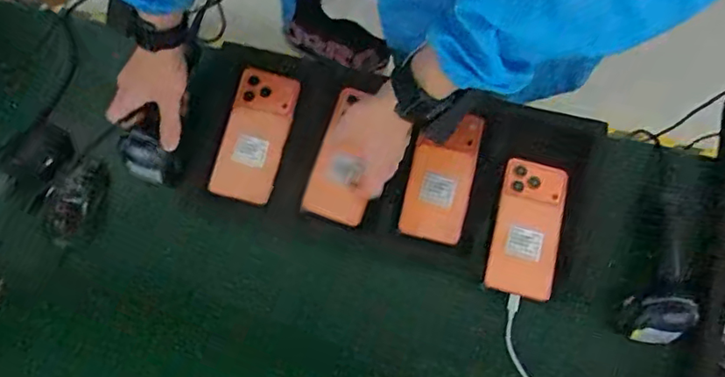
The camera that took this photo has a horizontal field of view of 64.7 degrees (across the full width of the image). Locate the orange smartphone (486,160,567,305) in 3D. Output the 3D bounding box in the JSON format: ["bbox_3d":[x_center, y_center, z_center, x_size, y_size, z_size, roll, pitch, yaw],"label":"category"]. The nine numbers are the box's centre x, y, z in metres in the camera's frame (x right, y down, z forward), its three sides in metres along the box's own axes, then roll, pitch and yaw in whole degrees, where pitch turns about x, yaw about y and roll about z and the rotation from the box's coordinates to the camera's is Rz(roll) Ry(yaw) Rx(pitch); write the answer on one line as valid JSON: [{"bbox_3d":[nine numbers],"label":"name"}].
[{"bbox_3d":[0.200,0.047,0.694,0.077,0.020,0.163,14,77,2],"label":"orange smartphone"}]

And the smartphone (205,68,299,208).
[{"bbox_3d":[-0.135,-0.066,0.717,0.075,0.007,0.162,16,87,1],"label":"smartphone"}]

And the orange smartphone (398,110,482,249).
[{"bbox_3d":[0.098,-0.016,0.716,0.077,0.011,0.160,12,85,11],"label":"orange smartphone"}]

